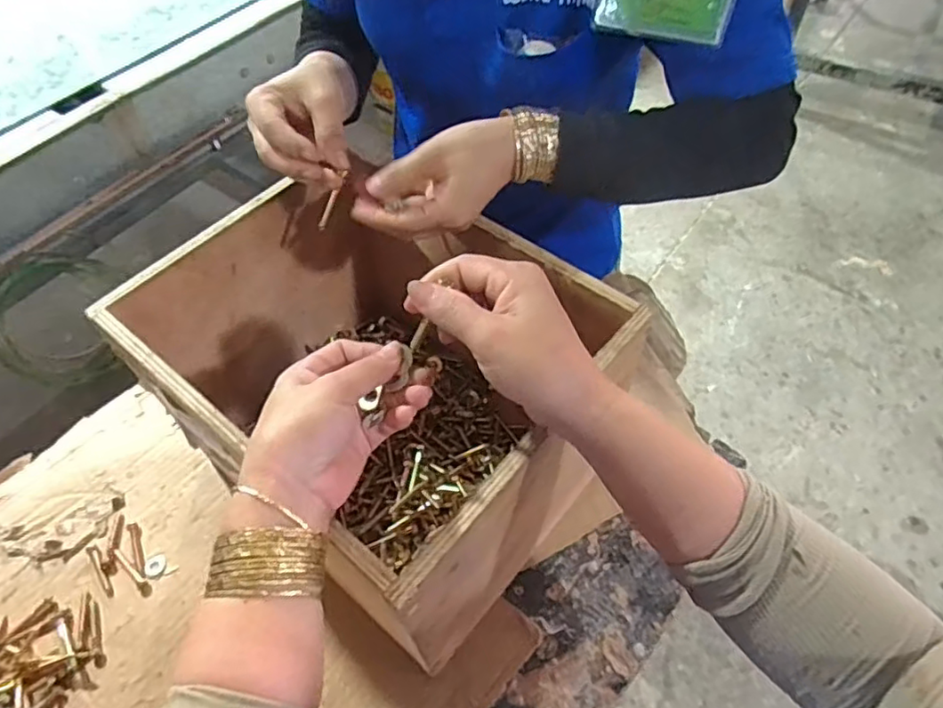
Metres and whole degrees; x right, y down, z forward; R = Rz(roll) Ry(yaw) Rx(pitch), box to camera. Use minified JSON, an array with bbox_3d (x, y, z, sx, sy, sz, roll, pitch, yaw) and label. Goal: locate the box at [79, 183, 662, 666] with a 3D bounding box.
[{"bbox_3d":[-0.063,0.037,0.516,0.355,0.209,0.256,33,62,25],"label":"box"}]

